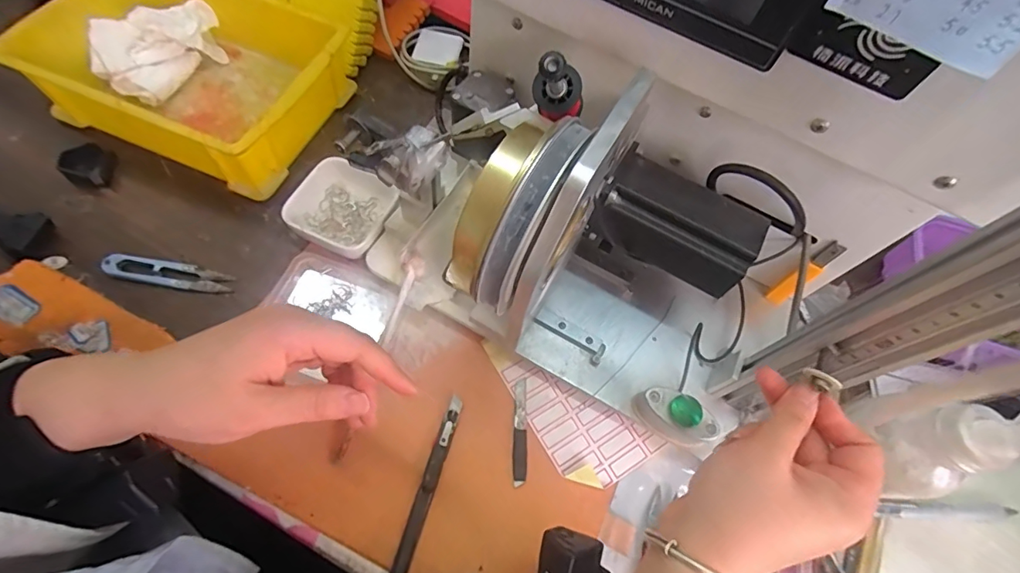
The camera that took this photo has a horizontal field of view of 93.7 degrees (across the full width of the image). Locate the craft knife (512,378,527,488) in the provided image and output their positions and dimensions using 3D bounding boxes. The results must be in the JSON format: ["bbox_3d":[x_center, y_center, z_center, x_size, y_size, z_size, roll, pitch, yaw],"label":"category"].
[{"bbox_3d":[0.008,0.113,0.376,0.011,0.006,0.080,4,64,-5],"label":"craft knife"}]

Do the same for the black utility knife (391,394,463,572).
[{"bbox_3d":[-0.060,0.148,0.348,0.011,0.008,0.137,17,64,2],"label":"black utility knife"}]

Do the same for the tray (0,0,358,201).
[{"bbox_3d":[-0.295,-0.216,0.465,0.251,0.076,0.200,22,64,4],"label":"tray"}]

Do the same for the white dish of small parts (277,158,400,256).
[{"bbox_3d":[-0.148,-0.071,0.430,0.083,0.026,0.084,26,64,6],"label":"white dish of small parts"}]

